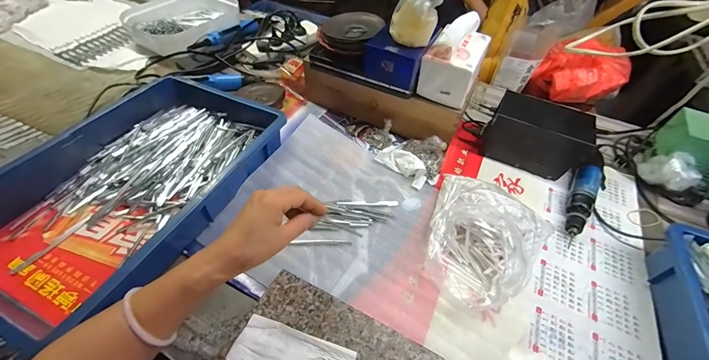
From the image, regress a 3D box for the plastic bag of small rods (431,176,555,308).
[{"bbox_3d":[0.181,0.080,0.445,0.178,0.075,0.194,31,52,23],"label":"plastic bag of small rods"}]

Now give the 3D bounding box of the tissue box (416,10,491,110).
[{"bbox_3d":[0.183,-0.217,0.538,0.089,0.121,0.119,25,53,16],"label":"tissue box"}]

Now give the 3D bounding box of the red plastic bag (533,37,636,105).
[{"bbox_3d":[0.529,-0.252,0.711,0.129,0.111,0.172,-34,60,-27],"label":"red plastic bag"}]

